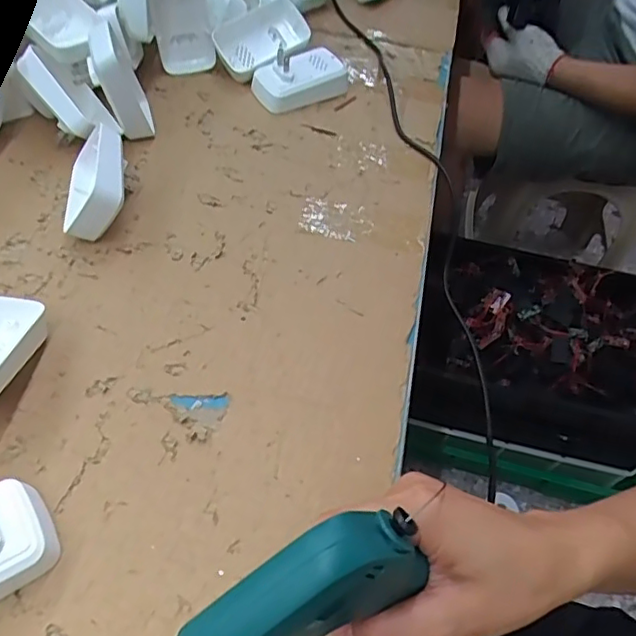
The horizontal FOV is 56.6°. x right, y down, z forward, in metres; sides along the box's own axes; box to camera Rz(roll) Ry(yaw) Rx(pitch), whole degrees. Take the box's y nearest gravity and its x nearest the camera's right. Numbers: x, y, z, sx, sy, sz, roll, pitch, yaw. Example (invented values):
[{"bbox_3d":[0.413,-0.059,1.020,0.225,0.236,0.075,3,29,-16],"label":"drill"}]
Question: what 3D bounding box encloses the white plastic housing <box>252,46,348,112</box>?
[{"bbox_3d":[-0.016,-0.244,0.596,0.090,0.042,0.047,-19,57,-17],"label":"white plastic housing"}]

